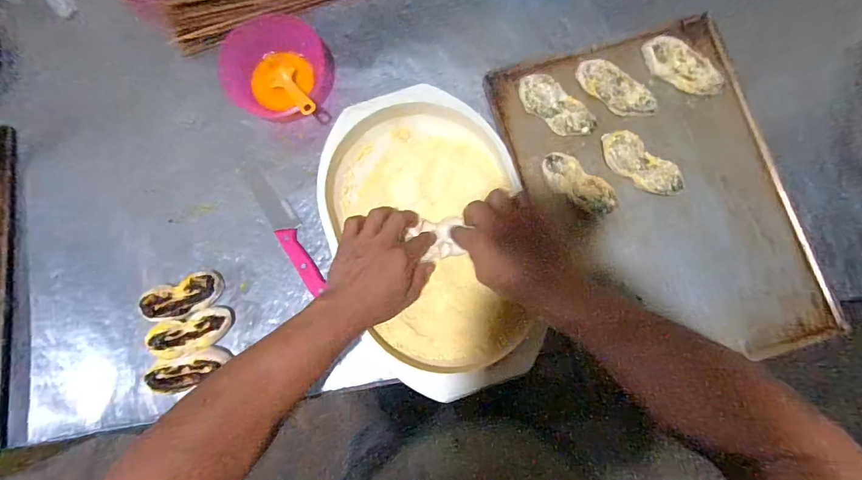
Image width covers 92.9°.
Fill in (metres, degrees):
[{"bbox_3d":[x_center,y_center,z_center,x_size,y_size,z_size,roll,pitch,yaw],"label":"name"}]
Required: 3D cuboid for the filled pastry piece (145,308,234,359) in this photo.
[{"bbox_3d":[-0.304,0.118,0.520,0.097,0.022,0.047,-17,82,-1],"label":"filled pastry piece"}]

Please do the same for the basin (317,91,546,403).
[{"bbox_3d":[-0.002,-0.008,0.527,0.232,0.066,0.384,-16,84,1],"label":"basin"}]

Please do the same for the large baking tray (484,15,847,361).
[{"bbox_3d":[0.293,-0.057,0.540,0.326,0.042,0.445,-16,84,1],"label":"large baking tray"}]

